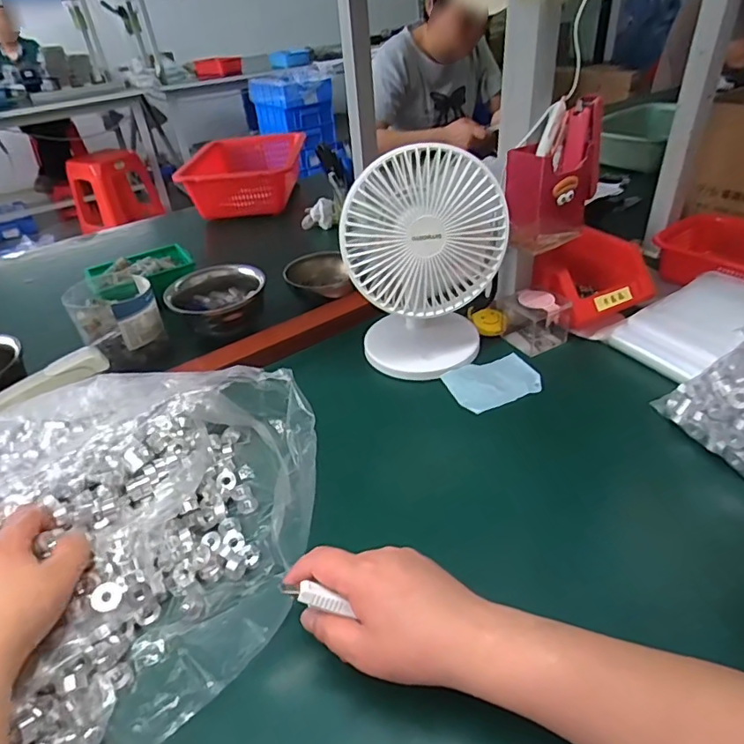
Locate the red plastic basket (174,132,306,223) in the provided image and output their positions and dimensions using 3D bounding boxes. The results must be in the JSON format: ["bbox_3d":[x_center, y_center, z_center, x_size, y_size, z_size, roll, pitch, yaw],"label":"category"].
[{"bbox_3d":[-0.262,-0.414,1.117,0.234,0.090,0.264,-7,36,-2],"label":"red plastic basket"}]

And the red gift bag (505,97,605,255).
[{"bbox_3d":[0.188,-0.197,0.541,0.088,0.121,0.061,-24,40,-23],"label":"red gift bag"}]

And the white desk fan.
[{"bbox_3d":[0.053,-0.112,0.562,0.163,0.220,0.103,-7,36,-3],"label":"white desk fan"}]

